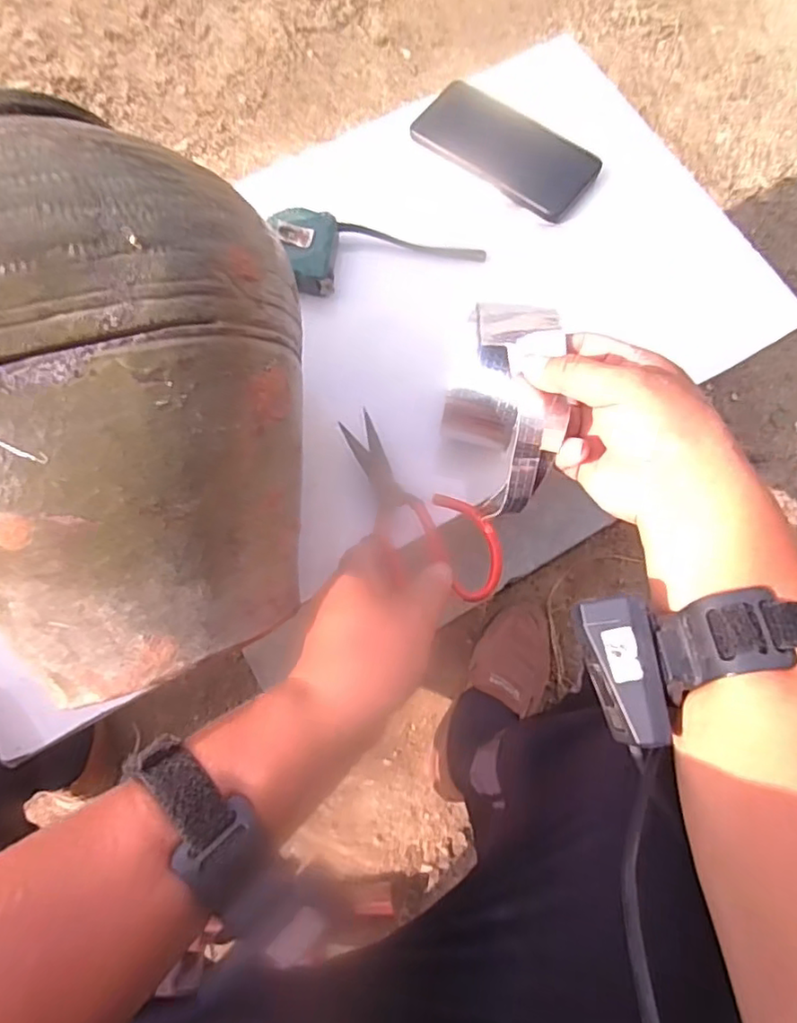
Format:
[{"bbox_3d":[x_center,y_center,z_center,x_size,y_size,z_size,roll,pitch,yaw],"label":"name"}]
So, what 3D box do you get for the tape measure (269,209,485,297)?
[{"bbox_3d":[-0.017,-0.221,0.508,0.174,0.031,0.067,-3,76,-14],"label":"tape measure"}]

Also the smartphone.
[{"bbox_3d":[0.097,-0.329,0.540,0.164,0.012,0.075,35,78,8],"label":"smartphone"}]

